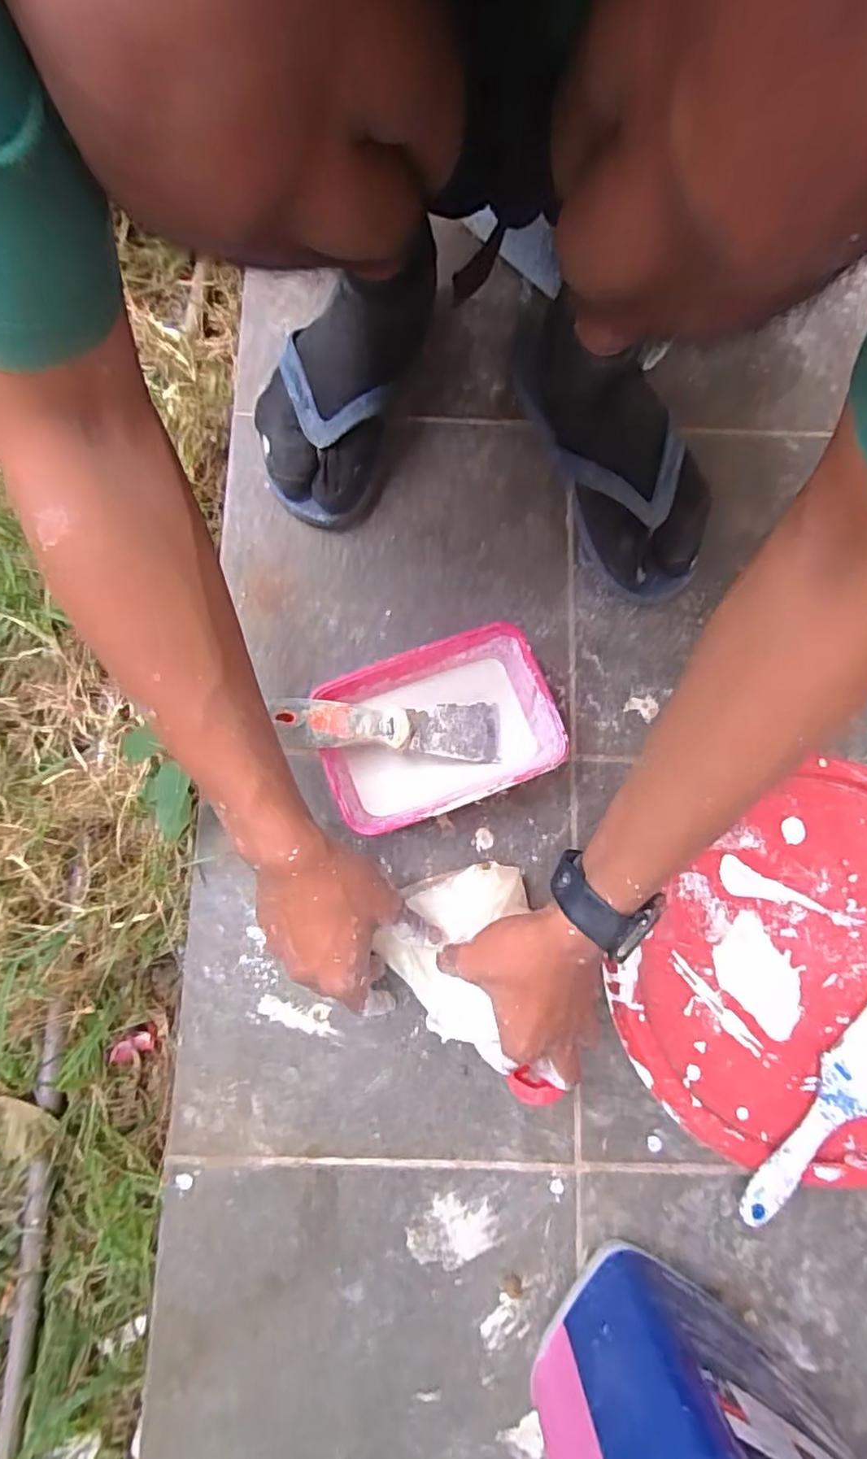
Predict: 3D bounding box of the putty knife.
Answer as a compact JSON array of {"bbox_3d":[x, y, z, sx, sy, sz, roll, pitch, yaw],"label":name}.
[{"bbox_3d":[-0.025,-0.001,0.467,0.171,0.013,0.046,4,78,-30],"label":"putty knife"}]

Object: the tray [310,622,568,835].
[{"bbox_3d":[0.001,0.000,0.493,0.171,0.053,0.122,-21,80,-5],"label":"tray"}]

